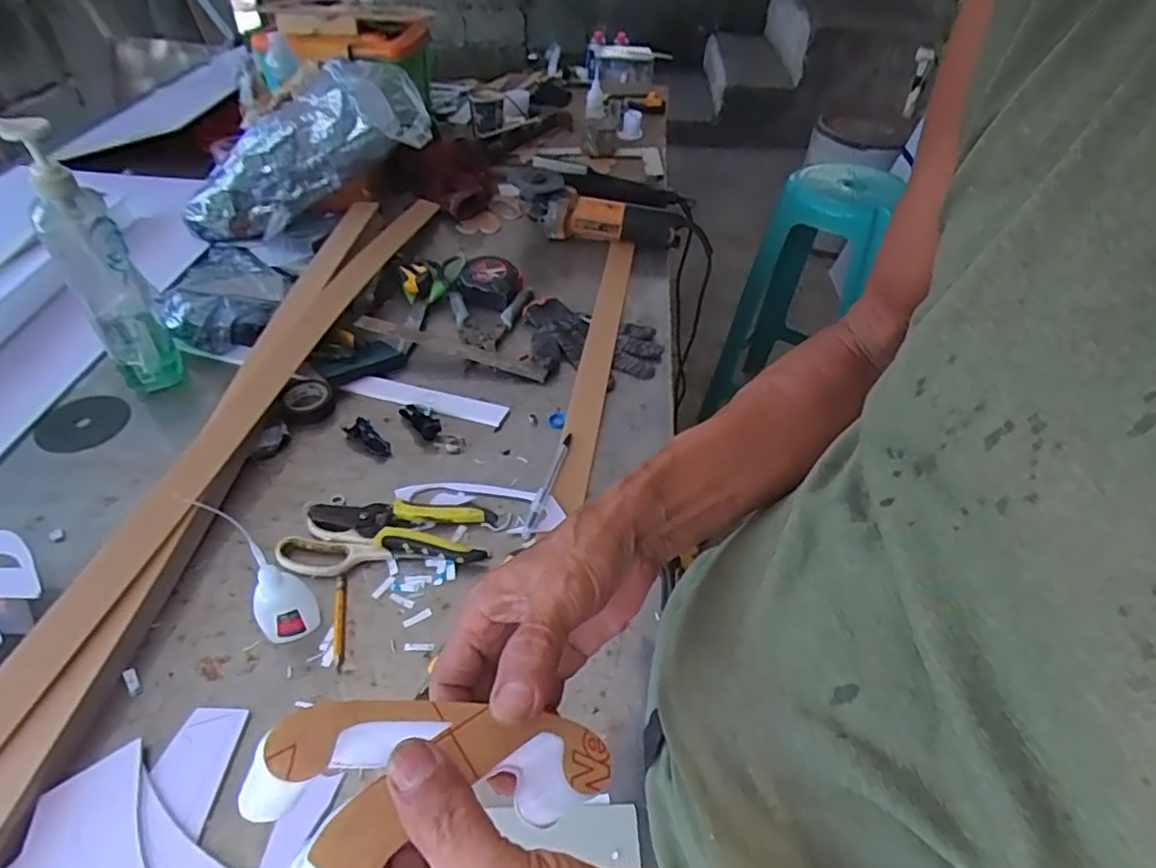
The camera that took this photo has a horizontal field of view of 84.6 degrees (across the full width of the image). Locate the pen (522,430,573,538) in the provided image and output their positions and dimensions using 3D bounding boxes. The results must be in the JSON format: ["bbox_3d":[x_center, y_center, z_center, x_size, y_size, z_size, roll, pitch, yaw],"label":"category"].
[{"bbox_3d":[-0.030,0.049,0.659,0.012,0.012,0.143,13,45,10],"label":"pen"}]

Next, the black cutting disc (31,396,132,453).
[{"bbox_3d":[-0.546,-0.010,0.697,0.088,0.006,0.078,-11,57,-15],"label":"black cutting disc"}]

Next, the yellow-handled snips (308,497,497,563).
[{"bbox_3d":[-0.169,0.085,0.609,0.169,0.022,0.060,8,44,5],"label":"yellow-handled snips"}]

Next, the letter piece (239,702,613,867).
[{"bbox_3d":[-0.055,0.147,0.249,0.134,0.053,0.064,14,36,-32],"label":"letter piece"}]

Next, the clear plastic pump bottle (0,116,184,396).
[{"bbox_3d":[-0.492,-0.166,0.658,0.064,0.283,0.090,-27,52,-28],"label":"clear plastic pump bottle"}]

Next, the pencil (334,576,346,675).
[{"bbox_3d":[-0.203,0.159,0.541,0.008,0.008,0.087,-8,45,-11],"label":"pencil"}]

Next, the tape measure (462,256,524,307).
[{"bbox_3d":[-0.120,-0.211,0.901,0.084,0.044,0.081,-7,45,-10],"label":"tape measure"}]

